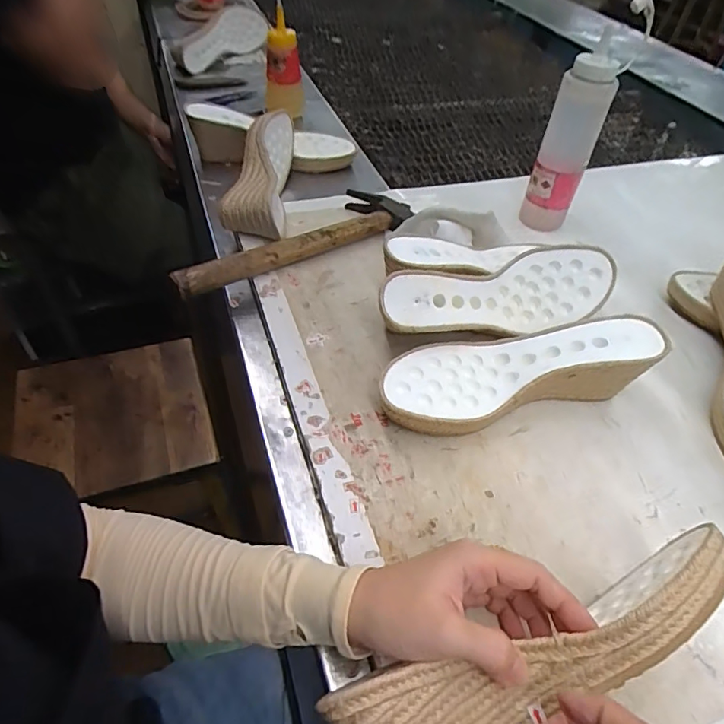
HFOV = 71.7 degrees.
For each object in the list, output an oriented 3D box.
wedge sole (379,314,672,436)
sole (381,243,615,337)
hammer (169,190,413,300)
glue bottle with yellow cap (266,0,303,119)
[{"bbox_3d":[0.131,0.006,0.437,0.237,0.061,0.080,-9,50,-12],"label":"wedge sole"},{"bbox_3d":[0.128,-0.062,0.483,0.234,0.071,0.065,-10,50,-13],"label":"sole"},{"bbox_3d":[-0.080,-0.147,0.580,0.296,0.038,0.094,-25,55,-24],"label":"hammer"},{"bbox_3d":[-0.130,-0.491,0.811,0.062,0.175,0.059,-5,68,-7],"label":"glue bottle with yellow cap"}]

